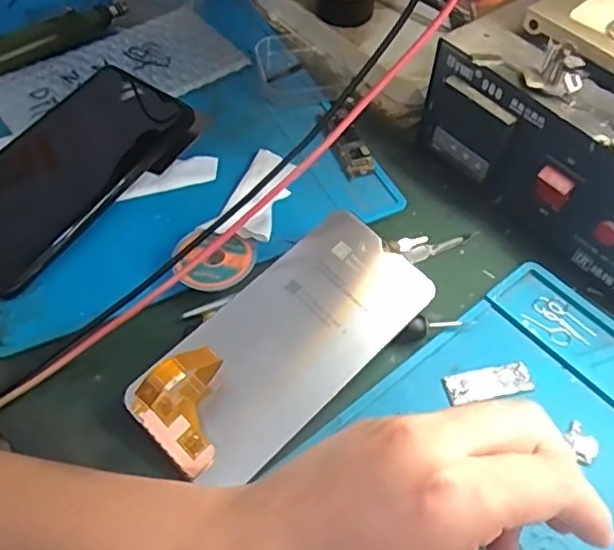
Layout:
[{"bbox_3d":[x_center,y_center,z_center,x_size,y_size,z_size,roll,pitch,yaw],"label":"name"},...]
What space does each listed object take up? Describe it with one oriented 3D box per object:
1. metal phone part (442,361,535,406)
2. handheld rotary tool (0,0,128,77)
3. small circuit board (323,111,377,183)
[{"bbox_3d":[0.090,0.054,0.302,0.042,0.004,0.016,-11,63,-3],"label":"metal phone part"},{"bbox_3d":[-0.199,-0.165,0.433,0.155,0.021,0.026,-34,61,-23],"label":"handheld rotary tool"},{"bbox_3d":[0.027,-0.087,0.401,0.022,0.010,0.055,-17,56,-13],"label":"small circuit board"}]

